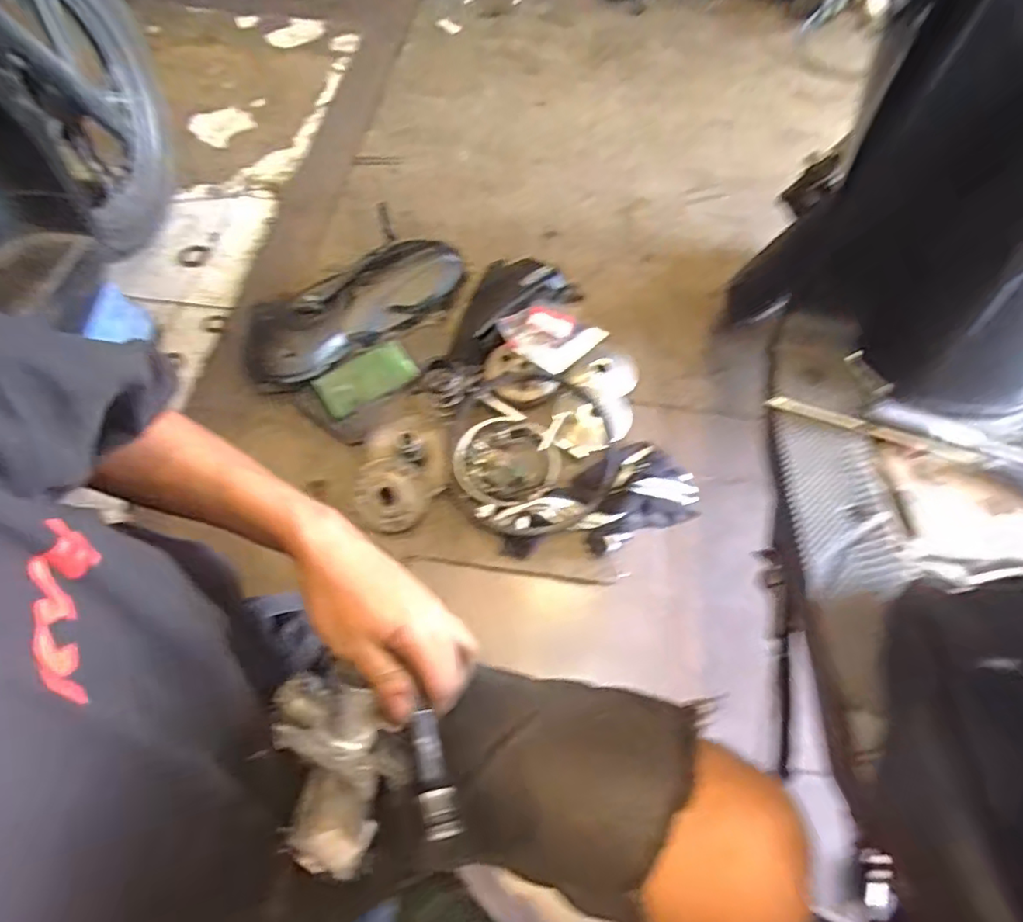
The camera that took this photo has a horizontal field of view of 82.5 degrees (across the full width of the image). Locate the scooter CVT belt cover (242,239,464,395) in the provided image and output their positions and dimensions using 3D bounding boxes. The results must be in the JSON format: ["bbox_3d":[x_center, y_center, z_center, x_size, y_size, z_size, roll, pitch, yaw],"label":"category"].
[{"bbox_3d":[-0.278,-0.271,1.053,0.422,0.094,0.166,-33,67,-17],"label":"scooter CVT belt cover"}]

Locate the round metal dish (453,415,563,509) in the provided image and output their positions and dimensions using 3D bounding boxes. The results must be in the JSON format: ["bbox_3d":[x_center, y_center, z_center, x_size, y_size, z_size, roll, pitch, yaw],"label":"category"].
[{"bbox_3d":[-0.006,-0.003,0.907,0.153,0.029,0.152,0,62,0],"label":"round metal dish"}]

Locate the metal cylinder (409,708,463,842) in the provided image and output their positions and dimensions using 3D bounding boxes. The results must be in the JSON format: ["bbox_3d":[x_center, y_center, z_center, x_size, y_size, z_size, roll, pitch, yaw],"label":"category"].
[{"bbox_3d":[-0.045,0.180,0.336,0.020,0.019,0.065,-15,45,-8],"label":"metal cylinder"}]

